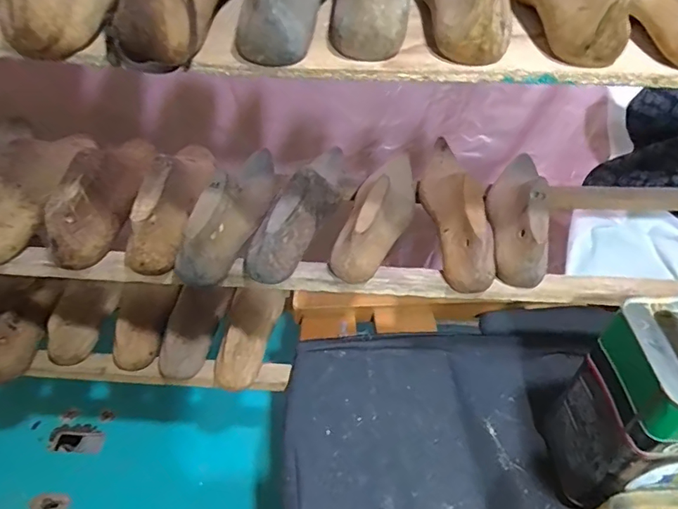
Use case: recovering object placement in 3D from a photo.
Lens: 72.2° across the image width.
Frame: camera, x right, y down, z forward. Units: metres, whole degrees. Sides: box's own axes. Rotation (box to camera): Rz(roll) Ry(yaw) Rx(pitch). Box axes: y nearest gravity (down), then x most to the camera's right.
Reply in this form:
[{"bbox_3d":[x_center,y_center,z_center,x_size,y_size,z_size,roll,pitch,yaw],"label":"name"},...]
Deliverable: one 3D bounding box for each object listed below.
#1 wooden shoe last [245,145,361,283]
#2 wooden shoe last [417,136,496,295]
[{"bbox_3d":[-0.035,-0.061,0.532,0.058,0.072,0.223,23,47,17],"label":"wooden shoe last"},{"bbox_3d":[0.135,-0.067,0.547,0.058,0.072,0.244,3,44,-2],"label":"wooden shoe last"}]

